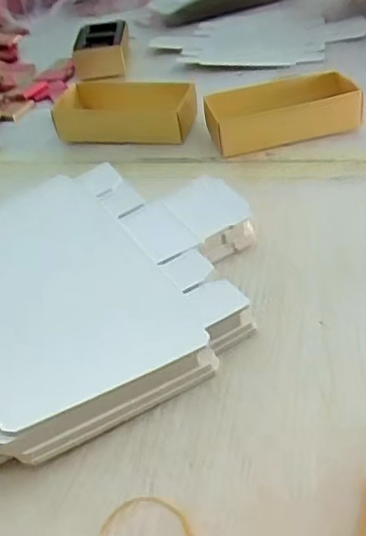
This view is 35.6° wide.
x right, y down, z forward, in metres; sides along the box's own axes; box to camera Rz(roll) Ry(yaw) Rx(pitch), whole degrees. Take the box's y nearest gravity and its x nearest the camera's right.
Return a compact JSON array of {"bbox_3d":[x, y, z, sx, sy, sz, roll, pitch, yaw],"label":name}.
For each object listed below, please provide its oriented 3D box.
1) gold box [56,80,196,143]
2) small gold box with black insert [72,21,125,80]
[{"bbox_3d":[-0.051,-0.136,0.496,0.129,0.034,0.053,2,39,15],"label":"gold box"},{"bbox_3d":[-0.094,-0.251,0.651,0.055,0.033,0.119,-6,38,2],"label":"small gold box with black insert"}]

